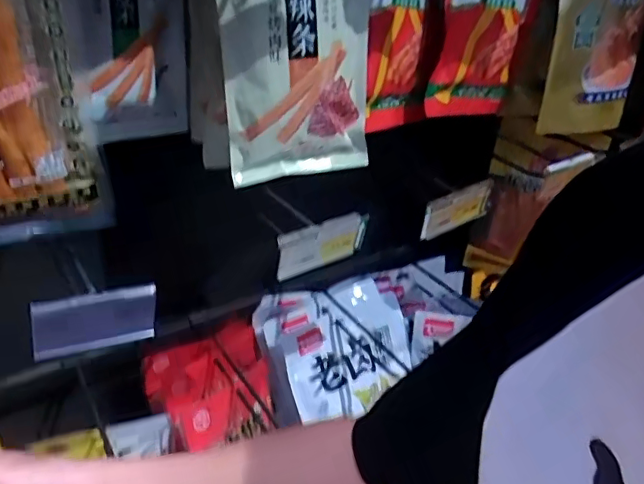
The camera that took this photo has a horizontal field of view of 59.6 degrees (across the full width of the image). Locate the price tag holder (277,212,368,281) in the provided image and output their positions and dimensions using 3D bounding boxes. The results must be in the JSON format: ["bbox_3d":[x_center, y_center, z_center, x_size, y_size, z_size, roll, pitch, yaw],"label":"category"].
[{"bbox_3d":[0.001,0.002,0.485,0.092,0.044,0.007,-20,39,-32],"label":"price tag holder"}]

